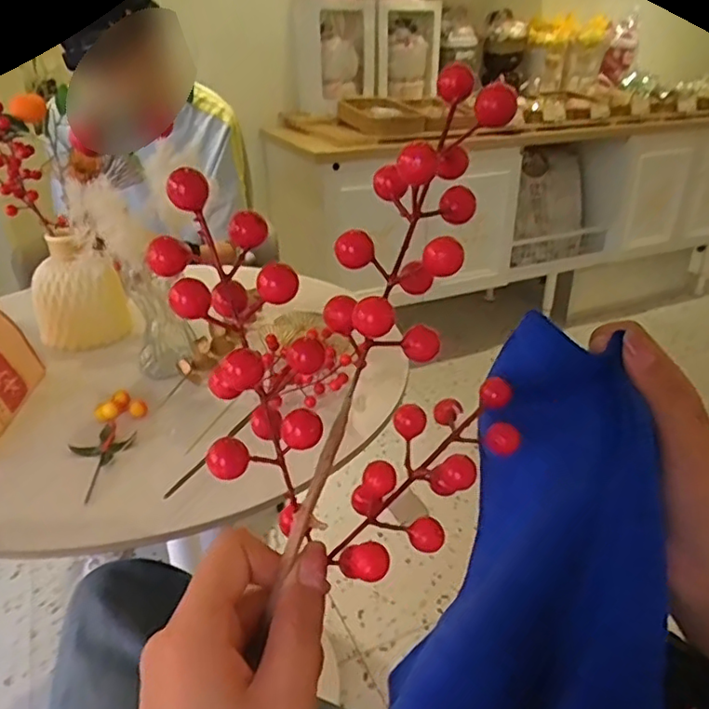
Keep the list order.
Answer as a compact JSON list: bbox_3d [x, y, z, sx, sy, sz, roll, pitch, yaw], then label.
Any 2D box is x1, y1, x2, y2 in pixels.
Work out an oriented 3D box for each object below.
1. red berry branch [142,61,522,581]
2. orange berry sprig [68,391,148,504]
[{"bbox_3d":[0.003,-0.005,0.222,0.126,0.166,0.065,-11,30,-19],"label":"red berry branch"},{"bbox_3d":[-0.252,0.087,0.607,0.059,0.024,0.138,-1,40,-1],"label":"orange berry sprig"}]

